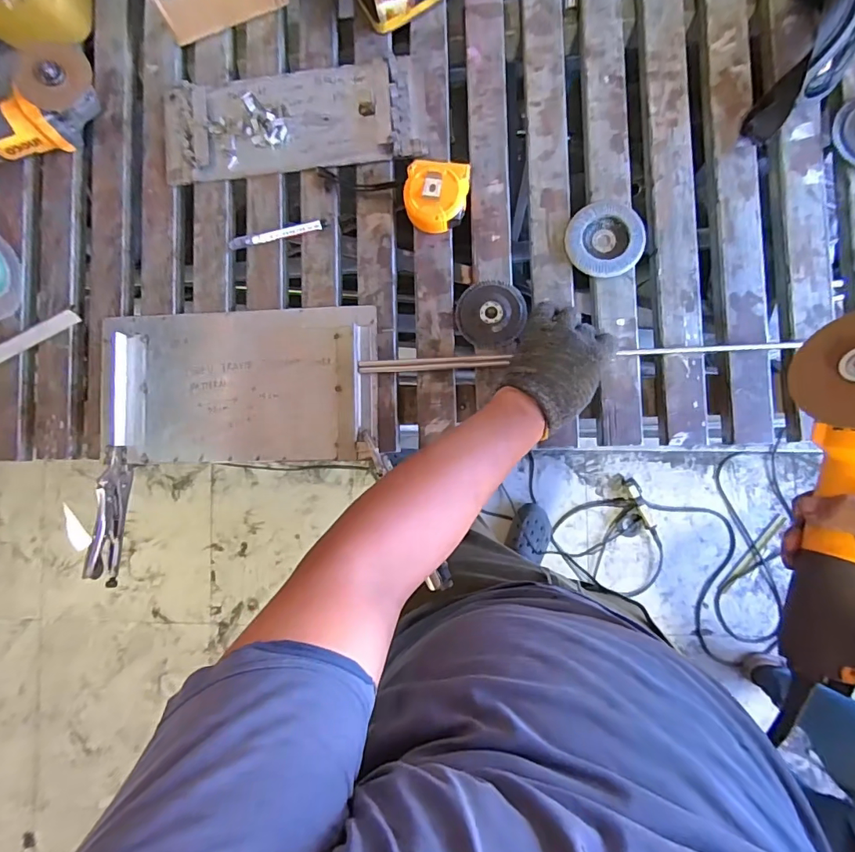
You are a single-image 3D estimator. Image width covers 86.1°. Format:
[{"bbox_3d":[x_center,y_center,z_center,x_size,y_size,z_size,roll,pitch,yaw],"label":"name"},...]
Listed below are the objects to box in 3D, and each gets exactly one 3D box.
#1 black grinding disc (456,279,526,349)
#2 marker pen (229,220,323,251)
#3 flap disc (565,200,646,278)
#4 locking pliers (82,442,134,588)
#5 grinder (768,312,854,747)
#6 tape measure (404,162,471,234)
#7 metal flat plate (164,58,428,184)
[{"bbox_3d":[0.080,-0.143,0.584,0.084,0.008,0.083,0,88,5],"label":"black grinding disc"},{"bbox_3d":[-0.201,-0.254,0.607,0.124,0.007,0.017,-10,88,5],"label":"marker pen"},{"bbox_3d":[0.220,-0.232,0.568,0.091,0.013,0.092,0,88,5],"label":"flap disc"},{"bbox_3d":[-0.413,0.117,0.595,0.027,0.064,0.177,-6,88,5],"label":"locking pliers"},{"bbox_3d":[0.334,0.063,0.344,0.085,0.070,0.298,11,87,5],"label":"grinder"},{"bbox_3d":[0.010,-0.287,0.574,0.081,0.042,0.083,11,89,5],"label":"tape measure"},{"bbox_3d":[-0.182,-0.406,0.608,0.345,0.018,0.129,-5,88,5],"label":"metal flat plate"}]

